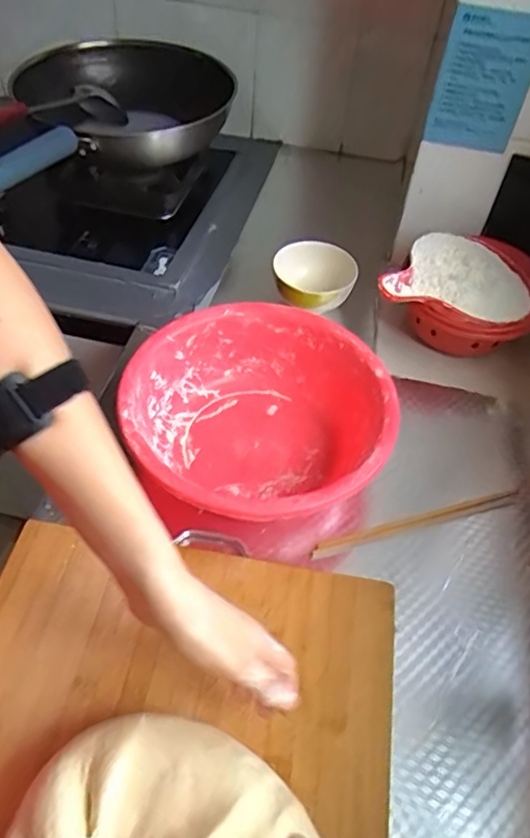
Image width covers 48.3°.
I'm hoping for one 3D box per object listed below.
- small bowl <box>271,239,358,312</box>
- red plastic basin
[{"bbox_3d":[0.067,-0.192,0.799,0.108,0.045,0.104,2,51,-3],"label":"small bowl"},{"bbox_3d":[0.003,0.004,0.619,0.238,0.108,0.251,2,51,-3],"label":"red plastic basin"}]

